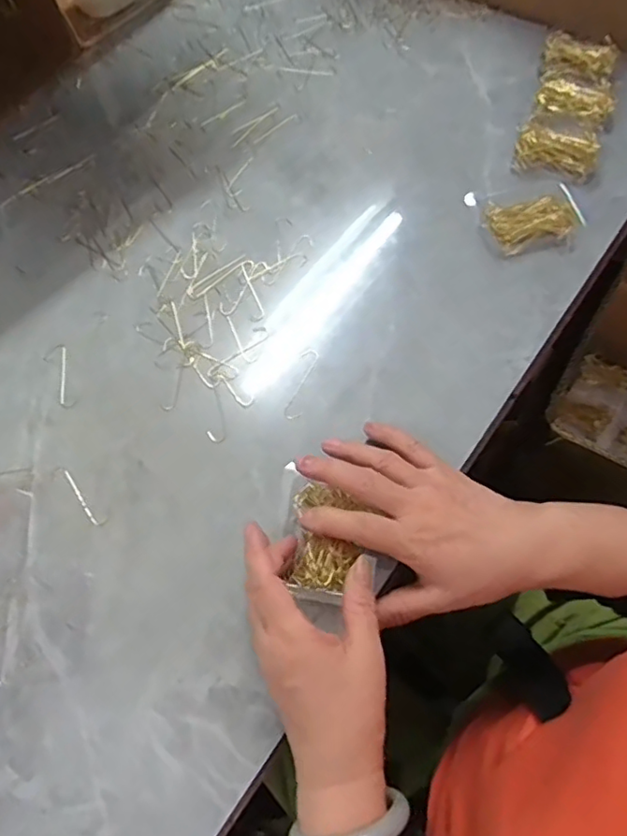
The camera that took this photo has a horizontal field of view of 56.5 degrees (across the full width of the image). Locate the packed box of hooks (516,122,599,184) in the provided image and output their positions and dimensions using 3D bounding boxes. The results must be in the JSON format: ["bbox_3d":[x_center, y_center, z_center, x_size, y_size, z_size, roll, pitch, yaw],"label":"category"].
[{"bbox_3d":[0.223,-0.246,0.538,0.072,0.021,0.047,23,68,13],"label":"packed box of hooks"}]

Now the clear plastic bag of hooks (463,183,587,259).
[{"bbox_3d":[0.185,-0.177,0.509,0.078,0.021,0.074,-12,64,-2],"label":"clear plastic bag of hooks"}]

